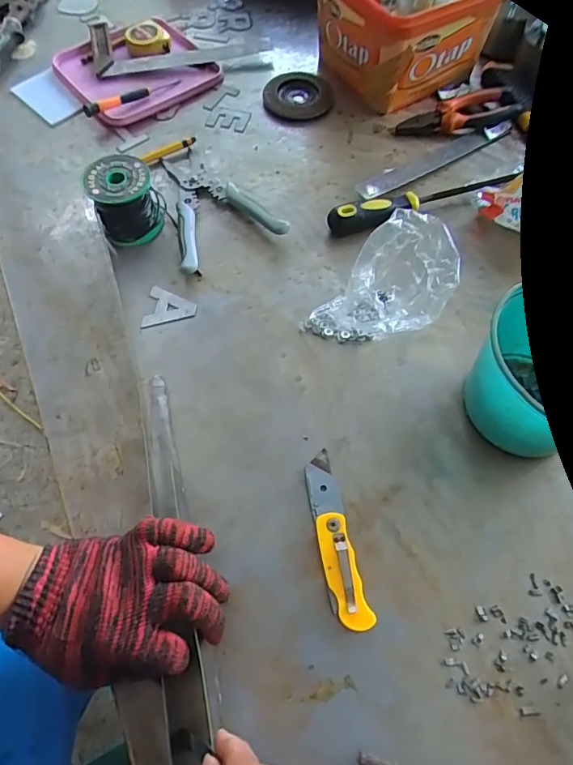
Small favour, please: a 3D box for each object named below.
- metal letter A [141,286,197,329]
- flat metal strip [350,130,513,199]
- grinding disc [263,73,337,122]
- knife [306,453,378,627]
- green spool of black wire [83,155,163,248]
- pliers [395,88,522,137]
[{"bbox_3d":[-0.122,-0.078,0.510,0.052,0.005,0.051,4,63,2],"label":"metal letter A"},{"bbox_3d":[0.187,-0.279,0.615,0.226,0.007,0.038,-28,63,-15],"label":"flat metal strip"},{"bbox_3d":[0.017,-0.397,0.669,0.098,0.010,0.098,0,63,0],"label":"grinding disc"},{"bbox_3d":[0.039,0.127,0.402,0.029,0.014,0.142,-11,64,-6],"label":"knife"},{"bbox_3d":[-0.175,-0.200,0.534,0.072,0.071,0.063,-22,65,-11],"label":"green spool of black wire"},{"bbox_3d":[0.221,-0.346,0.631,0.152,0.017,0.060,-19,65,-9],"label":"pliers"}]

